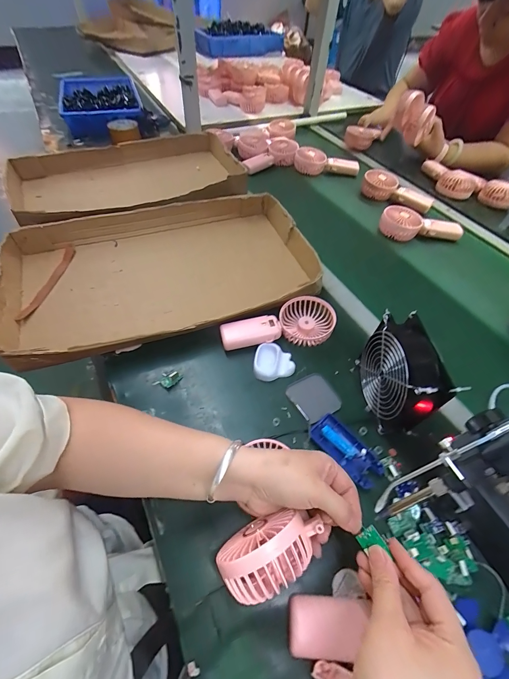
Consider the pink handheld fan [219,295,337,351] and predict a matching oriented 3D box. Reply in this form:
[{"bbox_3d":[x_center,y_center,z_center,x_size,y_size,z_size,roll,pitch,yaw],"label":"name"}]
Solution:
[{"bbox_3d":[0.043,-0.013,0.499,0.186,0.034,0.085,-19,56,-15],"label":"pink handheld fan"}]

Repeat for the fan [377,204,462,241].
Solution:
[{"bbox_3d":[0.387,-0.259,0.707,0.174,0.076,0.064,1,54,-1],"label":"fan"}]

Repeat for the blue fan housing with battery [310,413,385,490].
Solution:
[{"bbox_3d":[0.116,0.144,0.393,0.042,0.012,0.095,-33,61,-23],"label":"blue fan housing with battery"}]

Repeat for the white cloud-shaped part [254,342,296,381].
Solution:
[{"bbox_3d":[0.028,0.033,0.472,0.063,0.014,0.058,1,54,-1],"label":"white cloud-shaped part"}]

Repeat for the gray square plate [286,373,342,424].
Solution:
[{"bbox_3d":[0.087,0.083,0.445,0.064,0.005,0.066,-27,59,-19],"label":"gray square plate"}]

